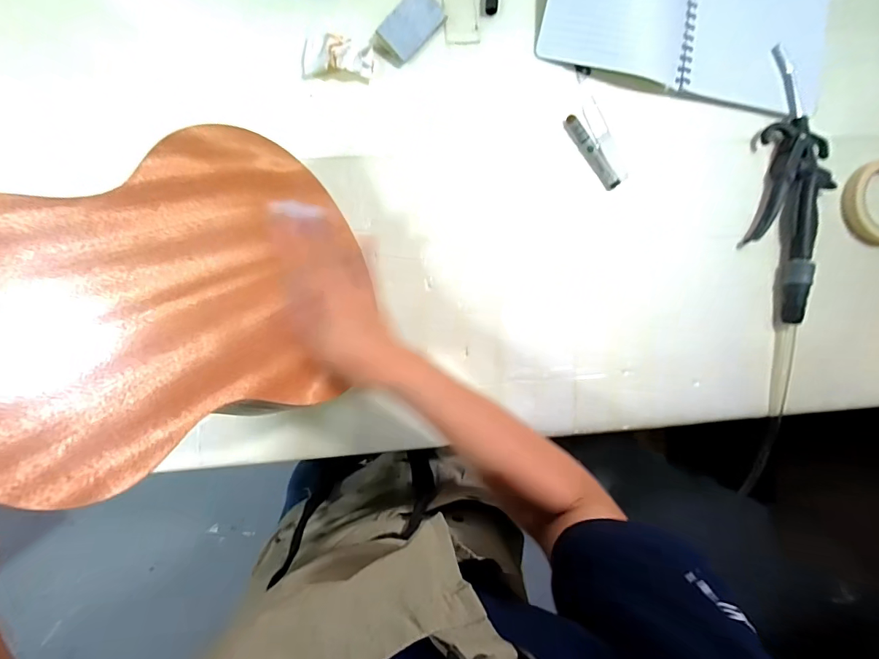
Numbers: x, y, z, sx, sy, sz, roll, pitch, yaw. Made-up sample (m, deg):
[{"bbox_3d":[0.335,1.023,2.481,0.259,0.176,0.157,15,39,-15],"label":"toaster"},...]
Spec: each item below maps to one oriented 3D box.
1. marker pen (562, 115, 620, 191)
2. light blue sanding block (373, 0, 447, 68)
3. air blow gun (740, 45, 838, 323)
[{"bbox_3d":[0.171,-0.199,0.472,0.018,0.013,0.093,-36,94,-3],"label":"marker pen"},{"bbox_3d":[-0.033,-0.326,0.454,0.041,0.019,0.079,42,92,-5],"label":"light blue sanding block"},{"bbox_3d":[0.411,-0.162,0.485,0.082,0.027,0.296,9,90,-5],"label":"air blow gun"}]

